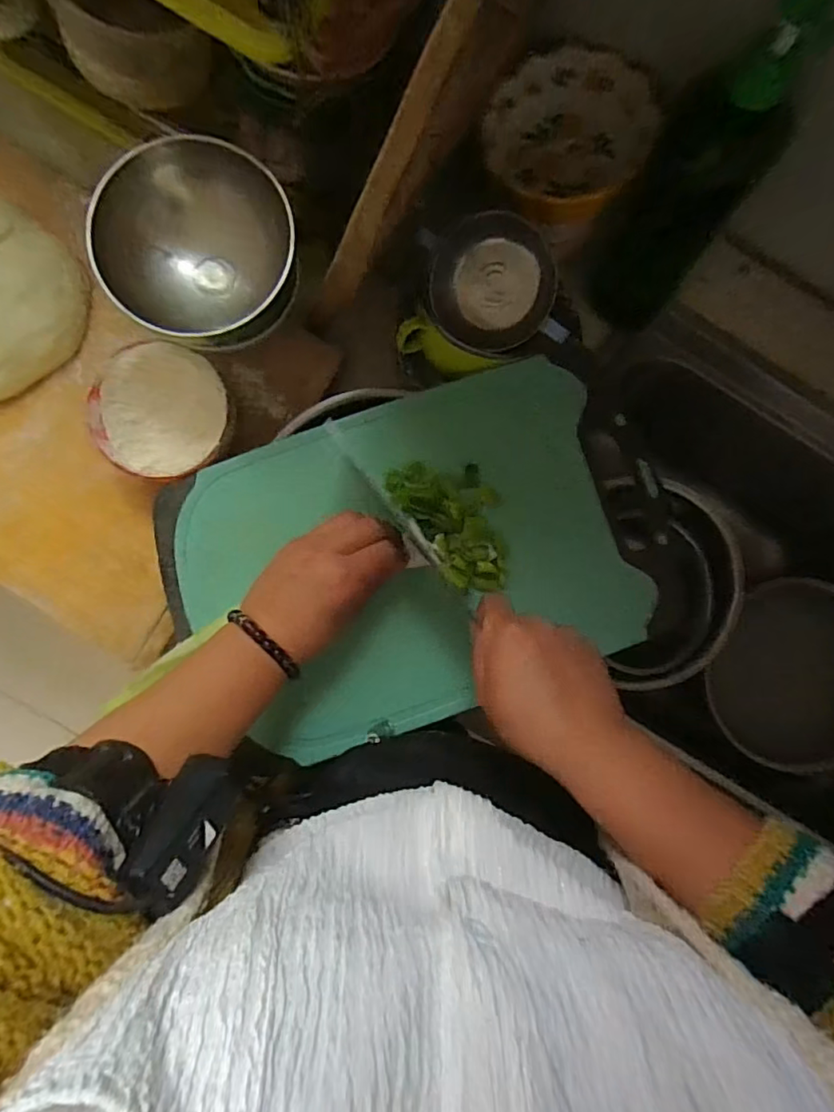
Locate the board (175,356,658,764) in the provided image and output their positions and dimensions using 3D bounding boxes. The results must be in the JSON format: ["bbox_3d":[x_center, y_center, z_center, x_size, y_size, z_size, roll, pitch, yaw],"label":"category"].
[{"bbox_3d":[-0.005,0.004,0.481,0.363,0.036,0.267,-21,88,-5],"label":"board"}]

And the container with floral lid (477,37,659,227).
[{"bbox_3d":[0.125,-0.361,0.477,0.134,0.050,0.132,0,88,-3],"label":"container with floral lid"}]

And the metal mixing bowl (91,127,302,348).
[{"bbox_3d":[-0.163,-0.230,0.419,0.133,0.070,0.121,0,88,-3],"label":"metal mixing bowl"}]

